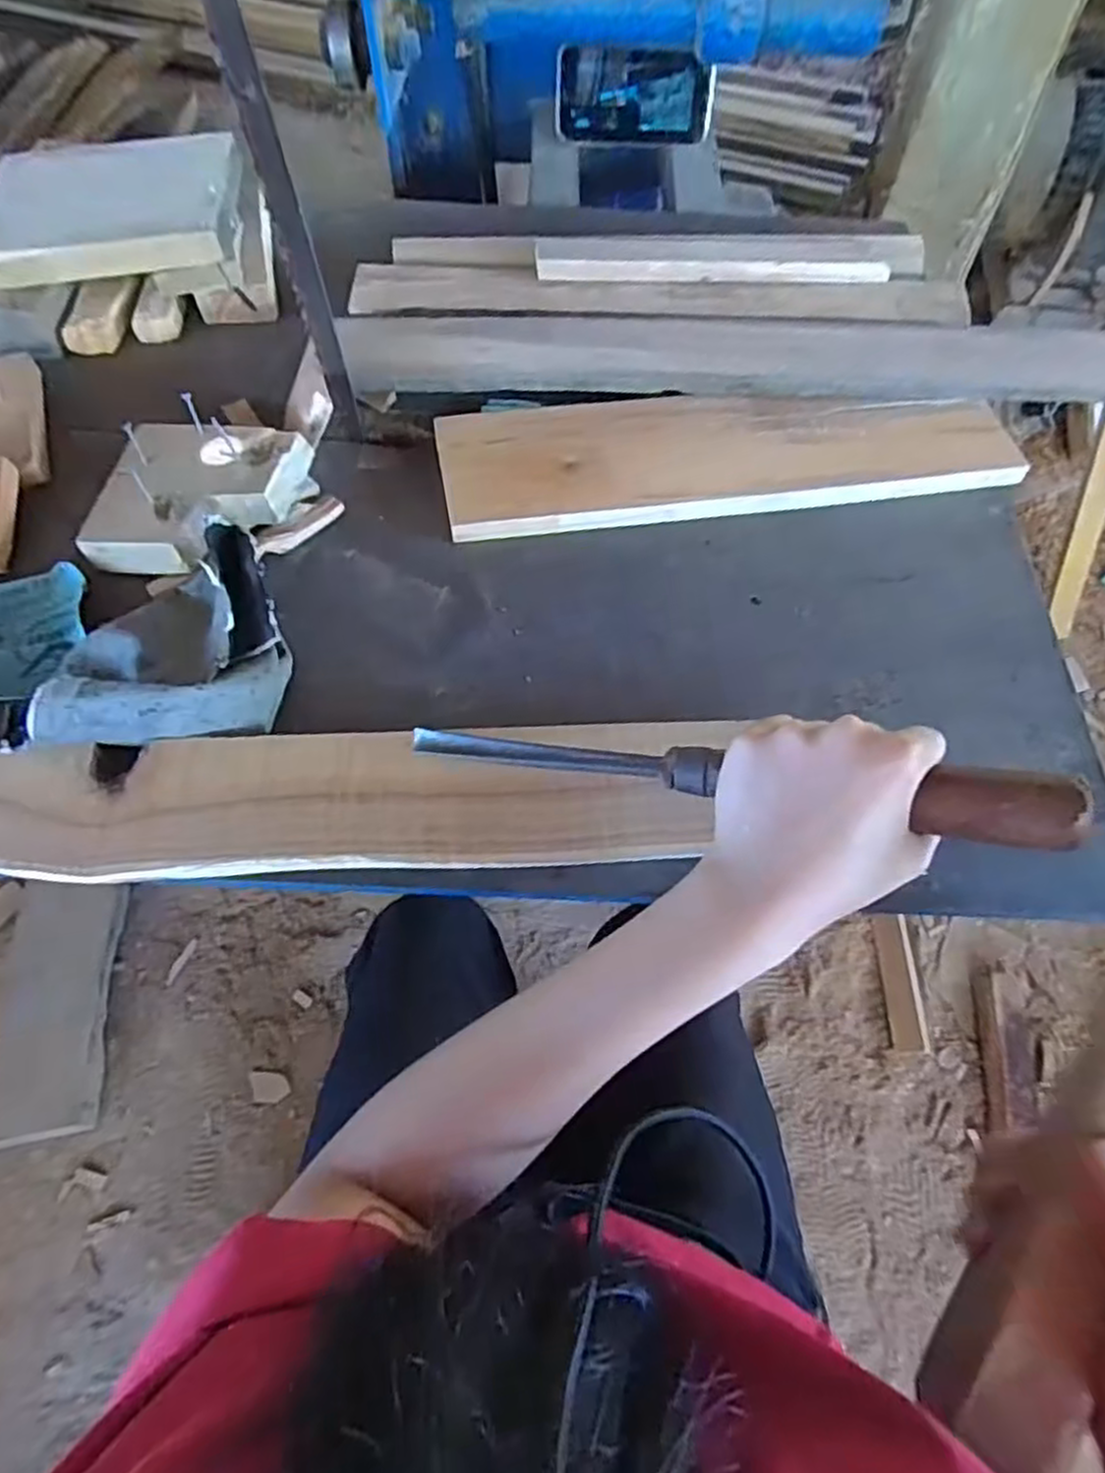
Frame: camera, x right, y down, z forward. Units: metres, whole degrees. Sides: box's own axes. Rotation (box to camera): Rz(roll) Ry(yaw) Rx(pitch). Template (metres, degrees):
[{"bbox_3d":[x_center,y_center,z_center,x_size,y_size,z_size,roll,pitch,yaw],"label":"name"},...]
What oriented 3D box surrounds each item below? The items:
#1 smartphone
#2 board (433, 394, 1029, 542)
[{"bbox_3d":[0.079,-0.627,0.727,0.151,0.073,0.009,7,48,6],"label":"smartphone"},{"bbox_3d":[0.121,-0.194,0.506,0.386,0.018,0.102,-6,61,-4],"label":"board"}]

